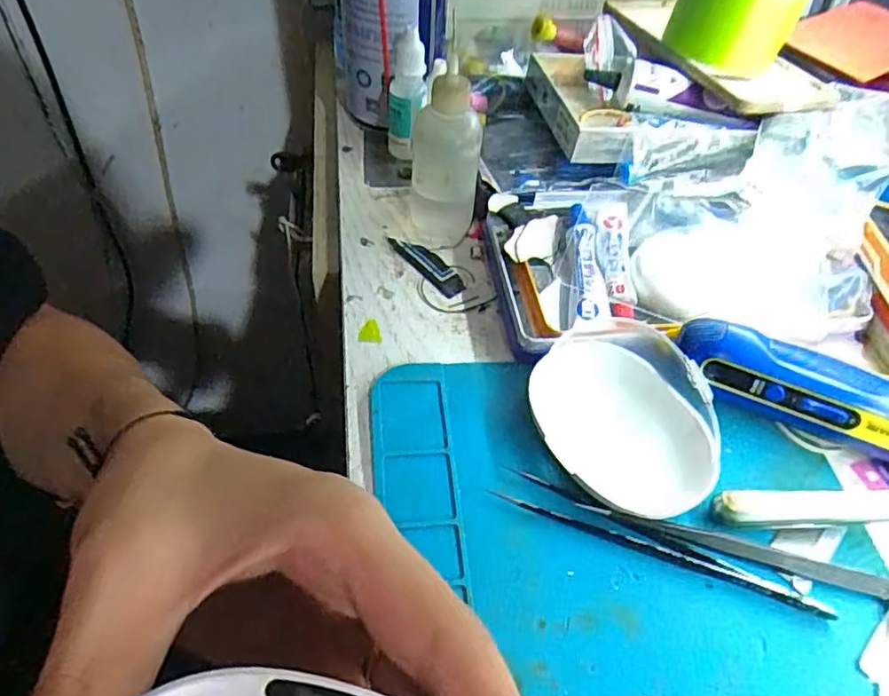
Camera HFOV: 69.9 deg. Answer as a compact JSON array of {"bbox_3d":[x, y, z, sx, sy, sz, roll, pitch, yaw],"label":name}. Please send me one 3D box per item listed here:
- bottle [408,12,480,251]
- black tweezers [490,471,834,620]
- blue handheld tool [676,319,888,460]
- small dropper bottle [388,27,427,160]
[{"bbox_3d":[0.000,-0.105,0.335,0.033,0.102,0.040,-2,51,-7],"label":"bottle"},{"bbox_3d":[0.082,0.077,0.246,0.128,0.009,0.013,21,52,12],"label":"black tweezers"},{"bbox_3d":[0.158,0.019,0.272,0.110,0.027,0.029,18,51,10],"label":"blue handheld tool"},{"bbox_3d":[-0.023,-0.149,0.385,0.019,0.077,0.030,-6,51,-10],"label":"small dropper bottle"}]

